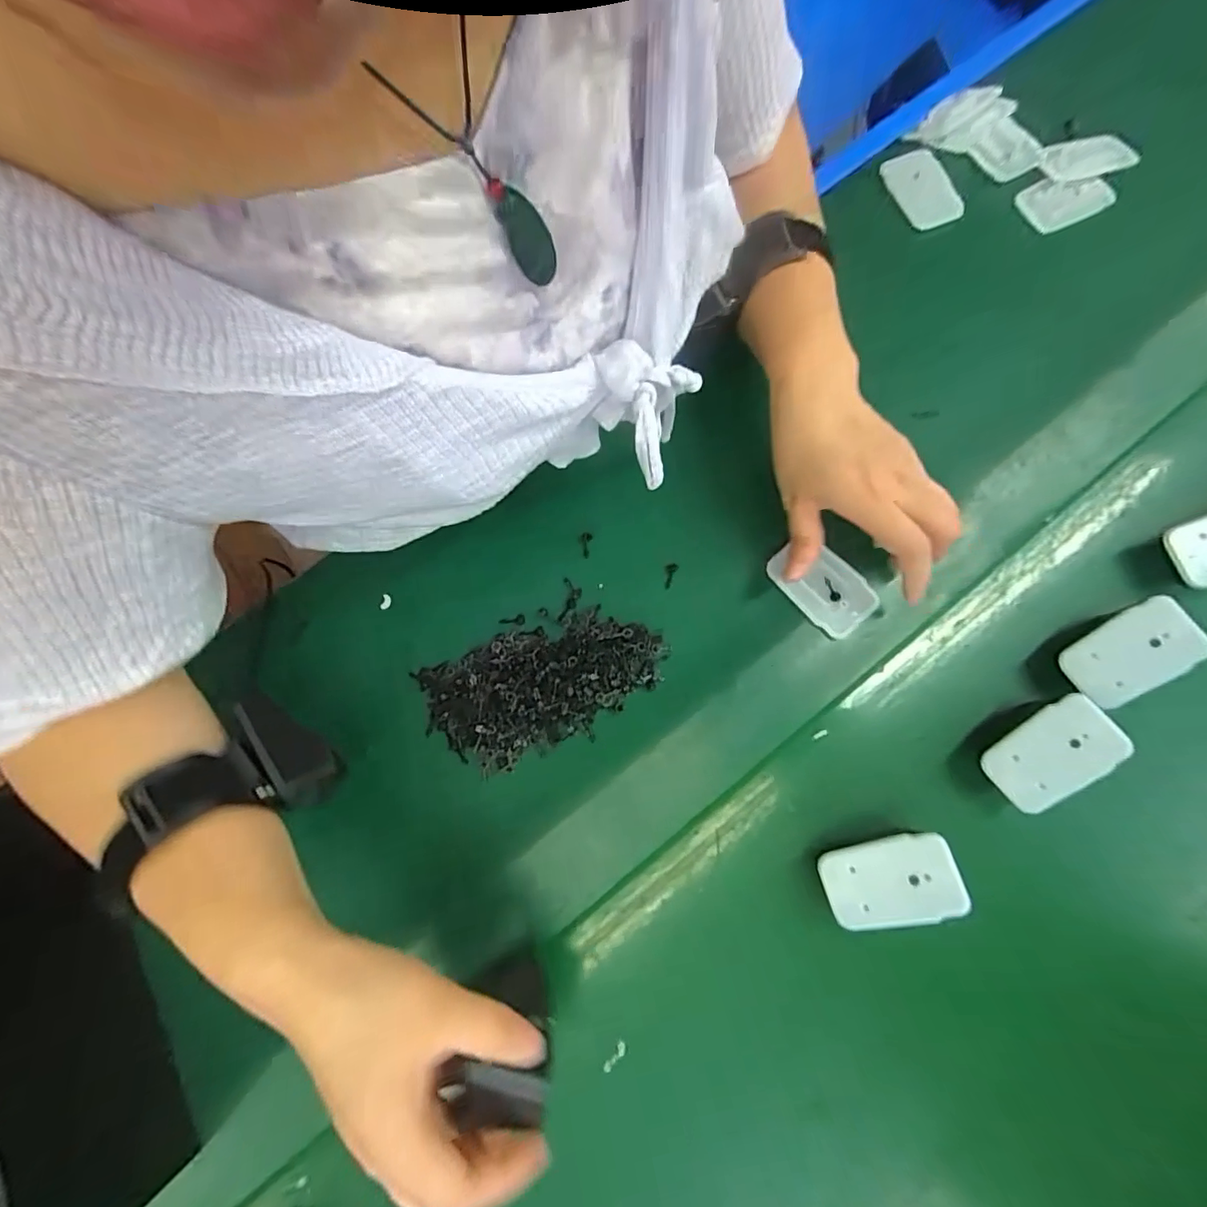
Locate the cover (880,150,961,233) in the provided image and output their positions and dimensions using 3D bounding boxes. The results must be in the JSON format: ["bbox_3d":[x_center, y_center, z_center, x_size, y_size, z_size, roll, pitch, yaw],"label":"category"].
[{"bbox_3d":[0.249,-0.324,0.404,0.033,0.007,0.078,-22,73,24],"label":"cover"}]

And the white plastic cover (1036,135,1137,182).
[{"bbox_3d":[0.374,-0.345,0.400,0.065,0.004,0.036,-12,81,5],"label":"white plastic cover"}]

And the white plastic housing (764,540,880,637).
[{"bbox_3d":[0.146,-0.013,0.344,0.042,0.012,0.069,-42,81,-7],"label":"white plastic housing"}]

